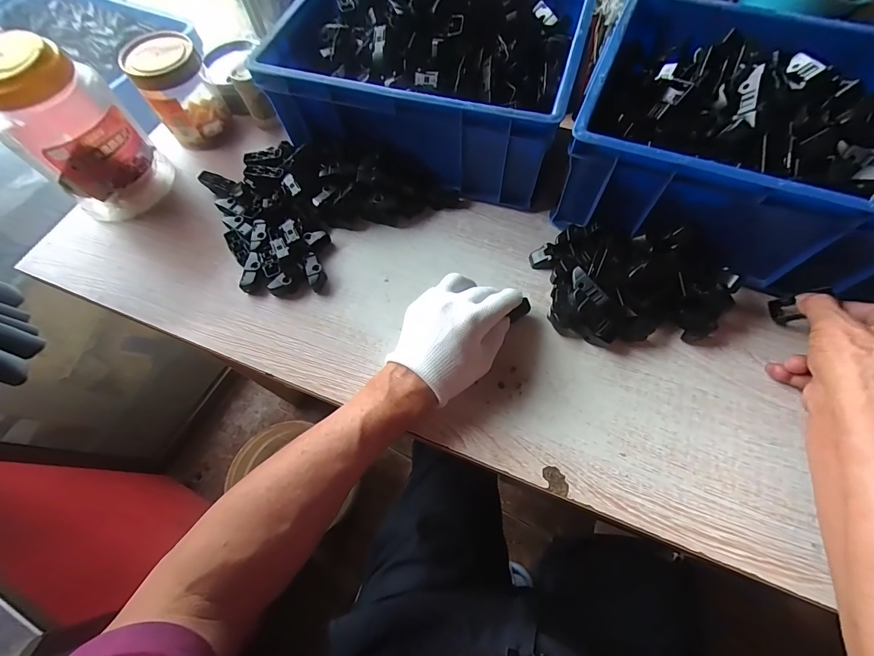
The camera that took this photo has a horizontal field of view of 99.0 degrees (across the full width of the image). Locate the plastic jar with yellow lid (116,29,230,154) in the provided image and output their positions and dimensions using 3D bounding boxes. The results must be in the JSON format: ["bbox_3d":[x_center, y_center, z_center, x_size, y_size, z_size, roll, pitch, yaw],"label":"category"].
[{"bbox_3d":[-0.337,-0.313,0.489,0.084,0.107,0.081,-1,66,2],"label":"plastic jar with yellow lid"}]

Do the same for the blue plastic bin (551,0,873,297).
[{"bbox_3d":[0.324,-0.201,0.398,0.334,0.113,0.273,18,68,10],"label":"blue plastic bin"}]

